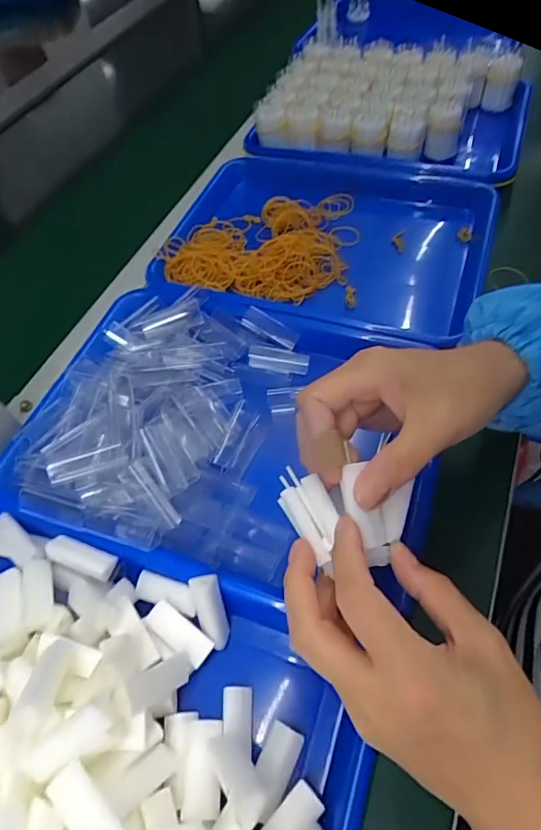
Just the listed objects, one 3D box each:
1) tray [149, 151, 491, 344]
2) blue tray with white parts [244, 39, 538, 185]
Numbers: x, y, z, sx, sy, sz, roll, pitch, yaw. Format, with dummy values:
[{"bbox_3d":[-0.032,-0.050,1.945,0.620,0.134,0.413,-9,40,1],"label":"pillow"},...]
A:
[{"bbox_3d":[0.053,-0.189,0.545,0.361,0.044,0.250,10,58,13],"label":"tray"},{"bbox_3d":[0.157,-0.403,0.640,0.312,0.068,0.239,14,59,12],"label":"blue tray with white parts"}]

